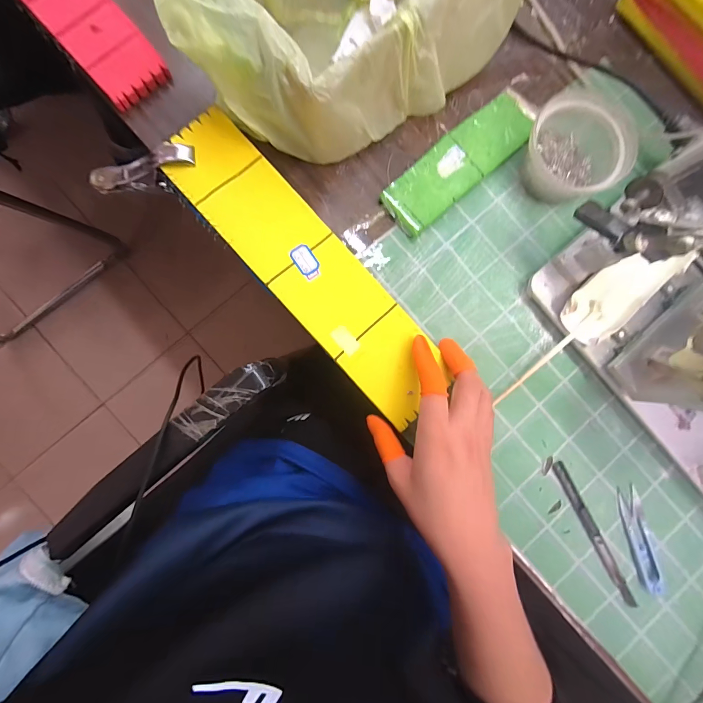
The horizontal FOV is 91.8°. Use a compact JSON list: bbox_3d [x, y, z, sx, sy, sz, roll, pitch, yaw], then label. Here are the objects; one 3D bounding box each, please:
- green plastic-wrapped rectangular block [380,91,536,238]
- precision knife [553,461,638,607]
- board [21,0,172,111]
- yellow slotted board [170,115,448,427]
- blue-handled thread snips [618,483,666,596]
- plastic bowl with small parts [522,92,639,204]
[{"bbox_3d":[0.113,-0.198,0.358,0.185,0.016,0.057,-41,90,-7],"label":"green plastic-wrapped rectangular block"},{"bbox_3d":[0.249,0.187,0.348,0.012,0.006,0.160,-27,88,-6],"label":"precision knife"},{"bbox_3d":[-0.329,-0.402,0.340,0.068,0.013,0.366,-42,90,-7],"label":"board"},{"bbox_3d":[-0.043,-0.082,0.324,0.082,0.007,0.337,-40,89,-7],"label":"yellow slotted board"},{"bbox_3d":[0.295,0.193,0.347,0.025,0.005,0.105,-10,86,-6],"label":"blue-handled thread snips"},{"bbox_3d":[0.223,-0.200,0.348,0.087,0.056,0.090,0,85,-5],"label":"plastic bowl with small parts"}]

